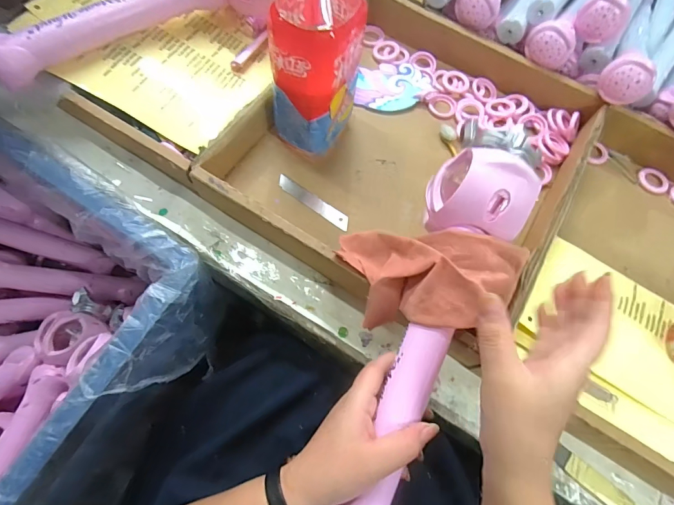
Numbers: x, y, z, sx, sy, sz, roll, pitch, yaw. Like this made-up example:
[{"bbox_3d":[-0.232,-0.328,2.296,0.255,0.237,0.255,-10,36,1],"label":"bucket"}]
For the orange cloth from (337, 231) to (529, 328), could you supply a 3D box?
[{"bbox_3d":[0.082,0.022,0.339,0.158,0.067,0.084,9,69,2],"label":"orange cloth"}]

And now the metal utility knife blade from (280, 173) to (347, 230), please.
[{"bbox_3d":[-0.027,-0.058,0.454,0.099,0.004,0.018,35,64,10],"label":"metal utility knife blade"}]

